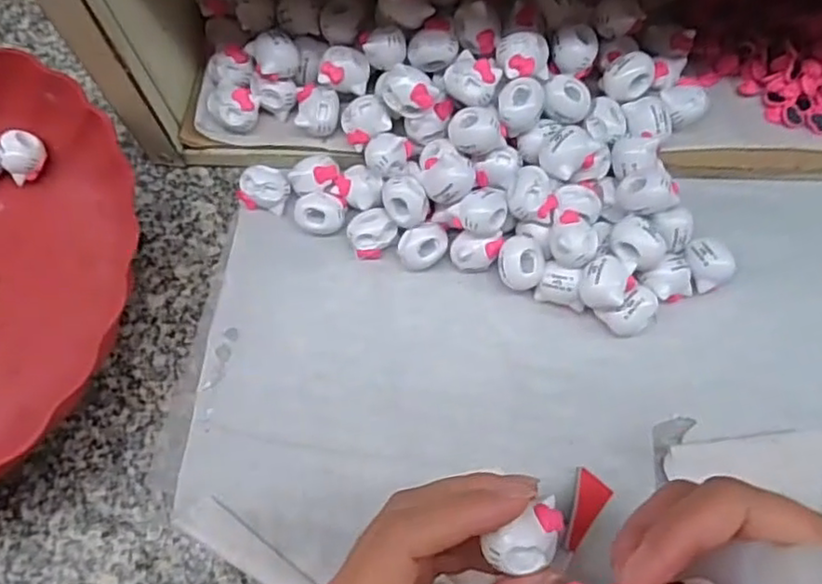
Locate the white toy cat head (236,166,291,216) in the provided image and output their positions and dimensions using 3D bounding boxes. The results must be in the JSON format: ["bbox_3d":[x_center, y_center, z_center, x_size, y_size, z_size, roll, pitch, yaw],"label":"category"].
[{"bbox_3d":[-0.076,-0.052,0.340,0.023,0.021,0.021,-1,69,2],"label":"white toy cat head"}]

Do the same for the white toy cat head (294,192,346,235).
[{"bbox_3d":[-0.046,-0.039,0.332,0.025,0.013,0.021,1,69,3],"label":"white toy cat head"}]

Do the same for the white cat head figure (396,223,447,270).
[{"bbox_3d":[0.006,-0.021,0.325,0.024,0.018,0.020,-10,69,-1],"label":"white cat head figure"}]

